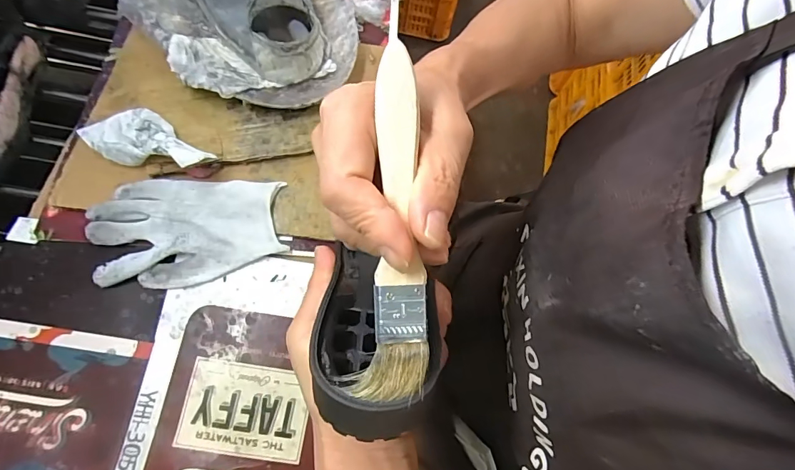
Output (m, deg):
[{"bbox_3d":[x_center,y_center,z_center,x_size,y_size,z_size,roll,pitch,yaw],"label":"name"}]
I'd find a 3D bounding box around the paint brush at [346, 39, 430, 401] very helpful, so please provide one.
[{"bbox_3d":[-0.004,-0.006,0.172,0.029,0.008,0.143,-1,89,0],"label":"paint brush"}]

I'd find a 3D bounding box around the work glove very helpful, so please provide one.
[{"bbox_3d":[-0.195,-0.005,0.382,0.163,0.025,0.100,-1,69,-8],"label":"work glove"}]

